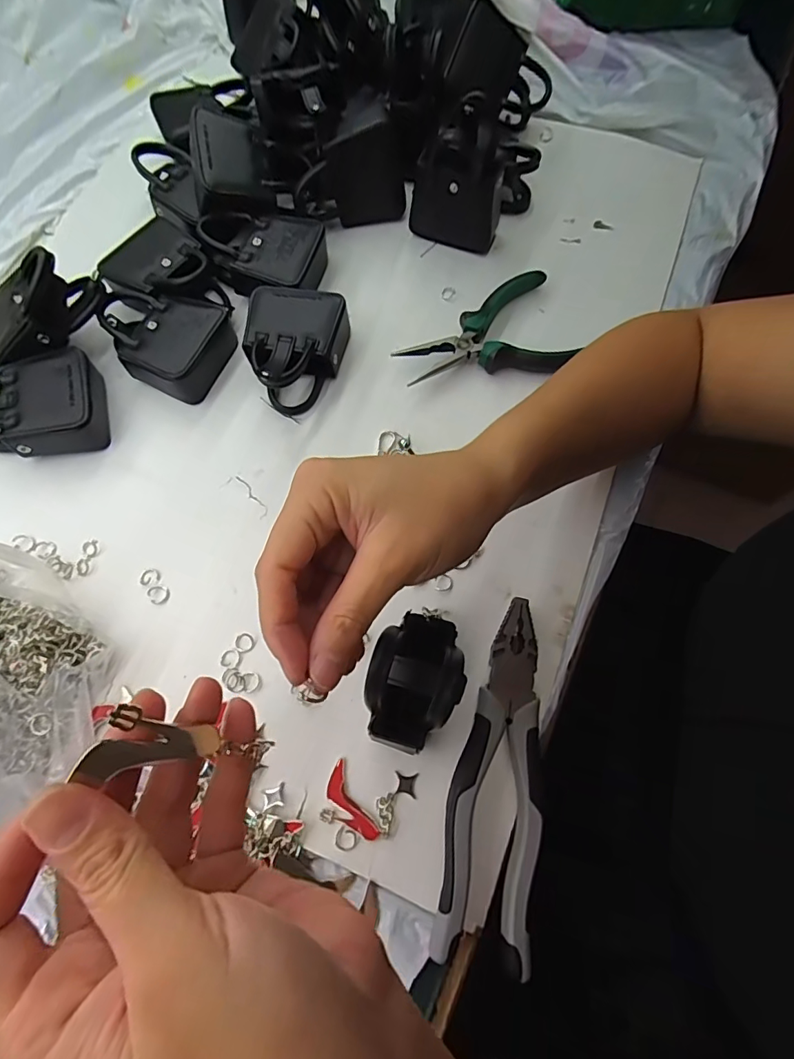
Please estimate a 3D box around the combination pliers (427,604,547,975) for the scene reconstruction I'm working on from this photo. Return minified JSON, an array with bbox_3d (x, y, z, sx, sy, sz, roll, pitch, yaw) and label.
[{"bbox_3d":[0.060,0.138,0.289,0.051,0.022,0.190,10,70,3],"label":"combination pliers"}]

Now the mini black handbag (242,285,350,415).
[{"bbox_3d":[-0.080,-0.142,0.380,0.075,0.048,0.101,4,70,1],"label":"mini black handbag"}]

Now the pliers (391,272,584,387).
[{"bbox_3d":[0.075,-0.154,0.399,0.145,0.021,0.088,-23,72,-8],"label":"pliers"}]

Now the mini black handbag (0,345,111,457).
[{"bbox_3d":[-0.274,-0.088,0.364,0.099,0.041,0.077,-19,71,-7],"label":"mini black handbag"}]

